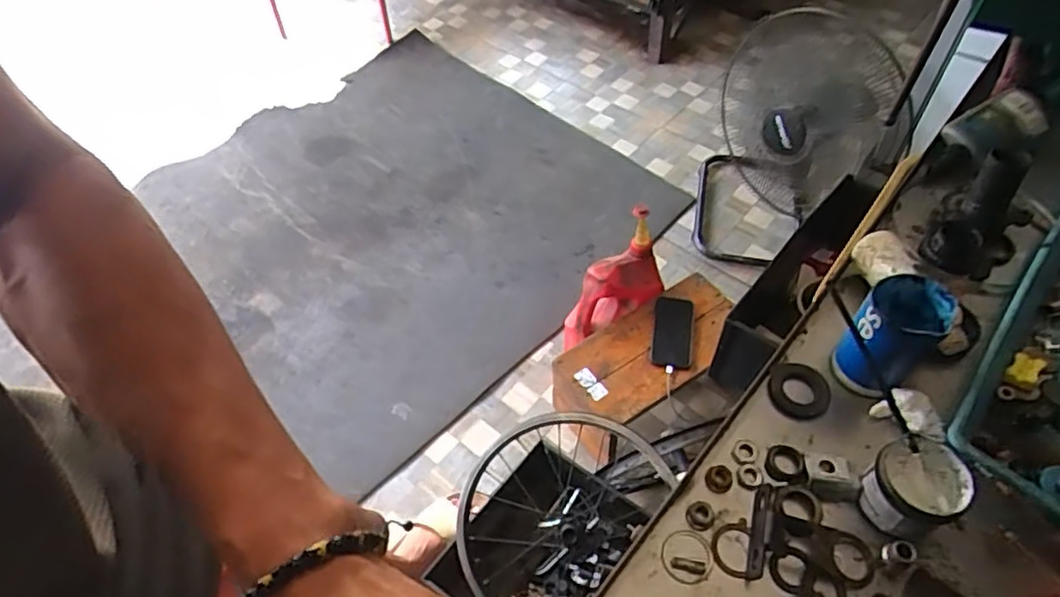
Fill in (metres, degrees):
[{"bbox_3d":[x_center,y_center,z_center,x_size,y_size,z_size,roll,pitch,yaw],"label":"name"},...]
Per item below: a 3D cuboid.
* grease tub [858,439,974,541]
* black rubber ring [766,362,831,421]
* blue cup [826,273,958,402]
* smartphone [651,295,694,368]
[{"bbox_3d":[0.253,0.127,0.423,0.055,0.046,0.052,-3,51,4],"label":"grease tub"},{"bbox_3d":[0.210,0.070,0.496,0.045,0.009,0.047,-3,51,4],"label":"black rubber ring"},{"bbox_3d":[0.266,0.029,0.472,0.052,0.089,0.059,34,62,28],"label":"blue cup"},{"bbox_3d":[0.294,0.066,1.317,0.080,0.013,0.174,8,54,9],"label":"smartphone"}]

